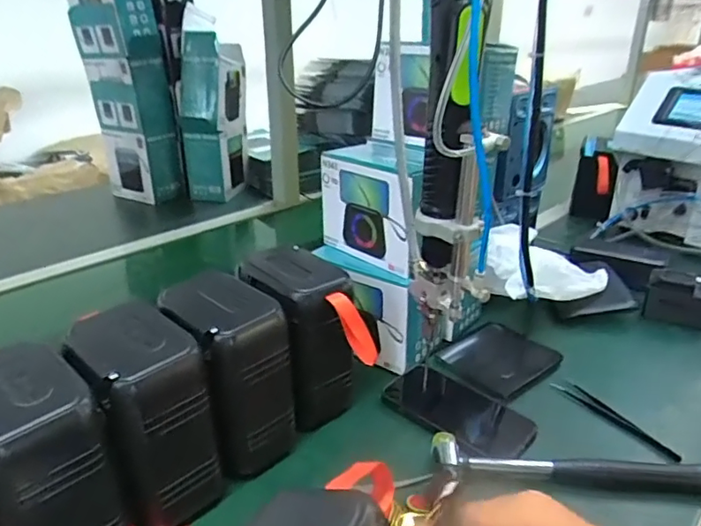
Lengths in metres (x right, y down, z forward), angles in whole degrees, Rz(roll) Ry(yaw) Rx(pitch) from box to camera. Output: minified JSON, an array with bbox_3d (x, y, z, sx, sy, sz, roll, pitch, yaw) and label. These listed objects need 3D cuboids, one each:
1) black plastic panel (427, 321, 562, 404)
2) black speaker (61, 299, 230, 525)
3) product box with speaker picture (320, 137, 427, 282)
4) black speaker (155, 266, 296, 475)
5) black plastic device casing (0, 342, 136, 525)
[{"bbox_3d":[0.171,0.113,0.631,0.110,0.016,0.125,23,34,39],"label":"black plastic panel"},{"bbox_3d":[-0.166,0.119,0.438,0.077,0.140,0.120,-19,32,-35],"label":"black speaker"},{"bbox_3d":[0.044,-0.072,0.621,0.090,0.115,0.161,-20,32,-36],"label":"product box with speaker picture"},{"bbox_3d":[-0.108,0.098,0.481,0.107,0.150,0.079,22,33,37],"label":"black speaker"},{"bbox_3d":[-0.215,0.143,0.381,0.077,0.143,0.102,-21,33,-38],"label":"black plastic device casing"}]

